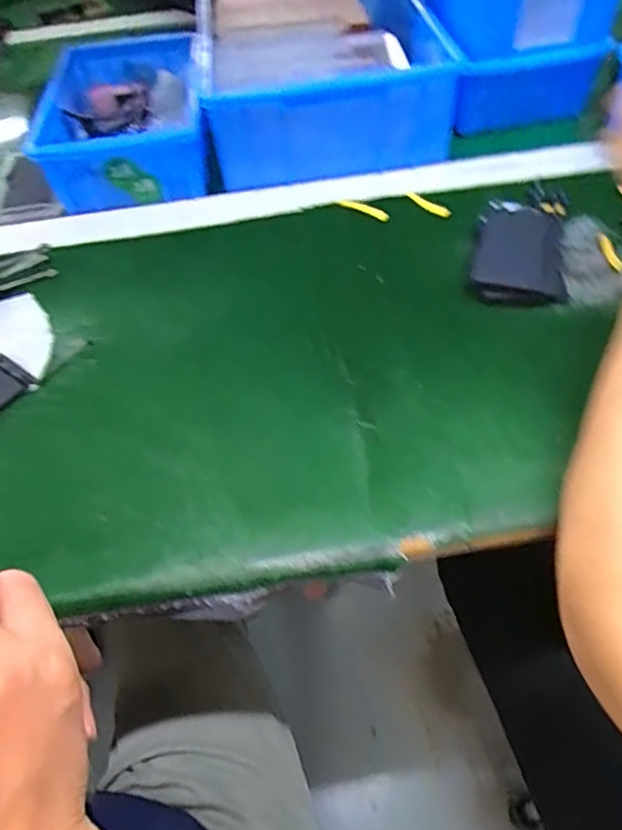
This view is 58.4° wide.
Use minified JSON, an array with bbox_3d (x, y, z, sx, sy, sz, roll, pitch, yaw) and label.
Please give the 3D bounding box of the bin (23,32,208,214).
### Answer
[{"bbox_3d":[-0.168,-0.273,0.525,0.139,0.081,0.211,-10,54,-2],"label":"bin"}]

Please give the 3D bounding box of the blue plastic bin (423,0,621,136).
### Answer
[{"bbox_3d":[0.177,-0.383,0.525,0.145,0.121,0.204,-7,54,1],"label":"blue plastic bin"}]

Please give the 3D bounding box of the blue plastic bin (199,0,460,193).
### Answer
[{"bbox_3d":[0.008,-0.350,0.538,0.205,0.102,0.341,-7,54,0],"label":"blue plastic bin"}]

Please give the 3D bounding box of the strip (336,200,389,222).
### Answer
[{"bbox_3d":[0.044,-0.170,0.461,0.048,0.004,0.009,25,60,21],"label":"strip"}]

